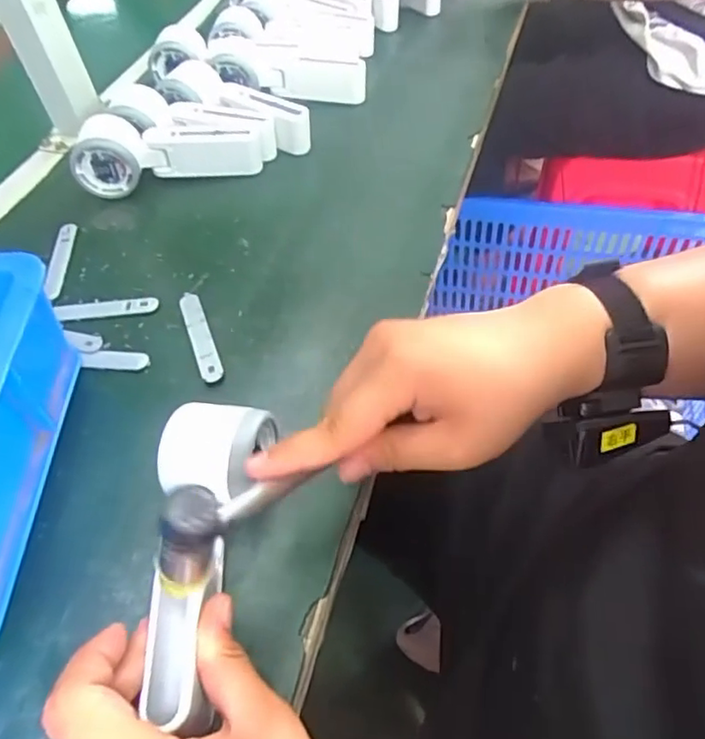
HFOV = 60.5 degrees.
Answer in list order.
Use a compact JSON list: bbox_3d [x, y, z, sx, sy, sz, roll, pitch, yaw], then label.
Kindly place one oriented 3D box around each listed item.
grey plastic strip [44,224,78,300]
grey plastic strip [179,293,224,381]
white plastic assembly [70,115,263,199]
[{"bbox_3d":[-0.249,-0.094,0.512,0.015,0.007,0.090,-7,52,-1],"label":"grey plastic strip"},{"bbox_3d":[-0.113,-0.026,0.447,0.017,0.007,0.093,-19,53,-10],"label":"grey plastic strip"},{"bbox_3d":[-0.173,-0.204,0.564,0.168,0.056,0.053,-12,52,-5],"label":"white plastic assembly"}]

